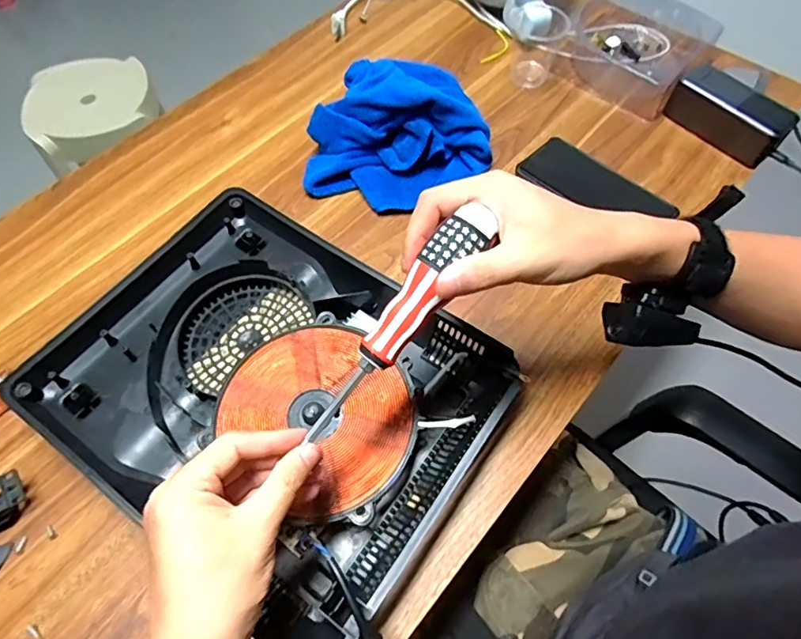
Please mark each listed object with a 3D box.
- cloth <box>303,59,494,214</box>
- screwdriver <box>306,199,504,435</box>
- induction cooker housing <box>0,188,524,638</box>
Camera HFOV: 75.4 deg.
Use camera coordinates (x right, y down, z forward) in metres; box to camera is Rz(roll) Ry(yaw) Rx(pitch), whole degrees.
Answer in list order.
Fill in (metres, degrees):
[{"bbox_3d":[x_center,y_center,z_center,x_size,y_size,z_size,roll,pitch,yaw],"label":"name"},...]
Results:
[{"bbox_3d":[-0.009,-0.206,0.577,0.206,0.085,0.162,-34,65,-17],"label":"cloth"},{"bbox_3d":[-0.001,0.004,0.315,0.024,0.020,0.167,39,95,21],"label":"screwdriver"},{"bbox_3d":[-0.113,0.057,0.444,0.351,0.057,0.266,32,65,18],"label":"induction cooker housing"}]

